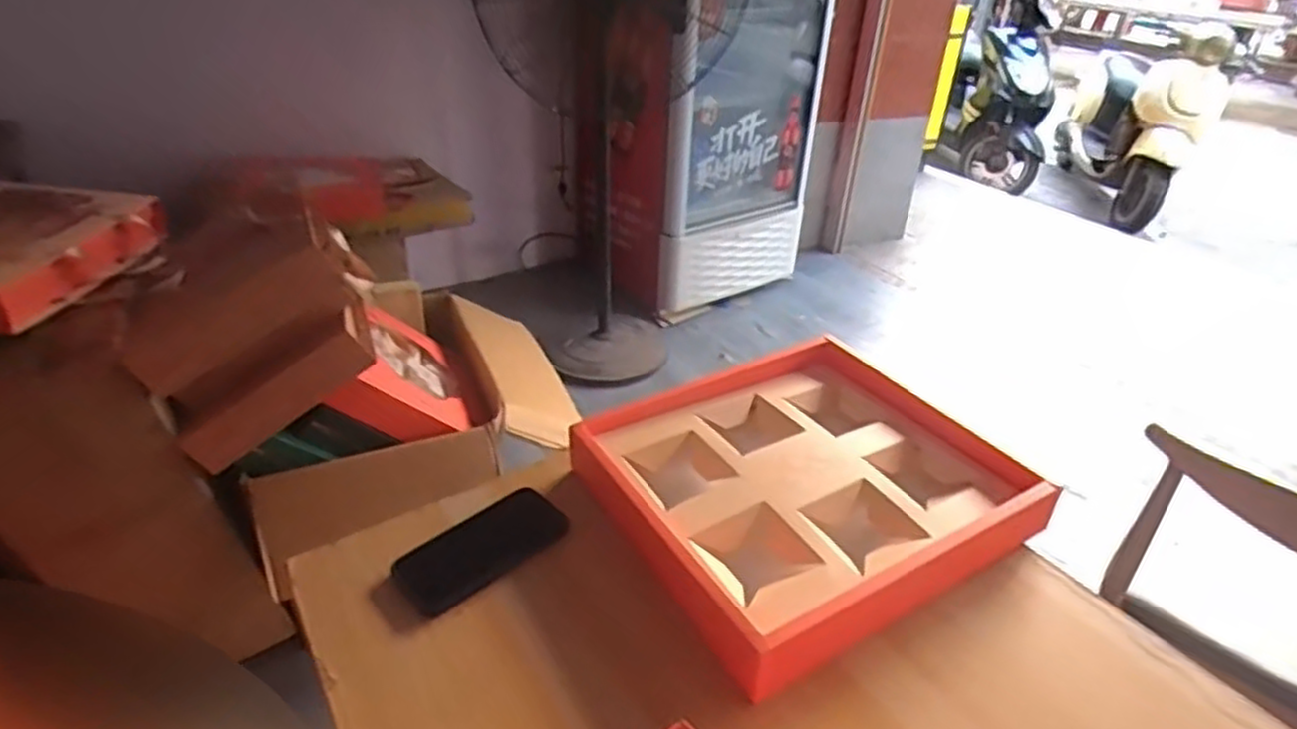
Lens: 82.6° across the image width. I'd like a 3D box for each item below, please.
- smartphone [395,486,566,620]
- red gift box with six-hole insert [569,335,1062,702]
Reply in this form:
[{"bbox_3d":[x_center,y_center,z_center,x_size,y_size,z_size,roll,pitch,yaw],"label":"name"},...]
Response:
[{"bbox_3d":[-0.154,0.168,0.691,0.155,0.005,0.075,-27,42,-37],"label":"smartphone"},{"bbox_3d":[0.140,0.110,0.732,0.364,0.056,0.325,-16,37,-26],"label":"red gift box with six-hole insert"}]

